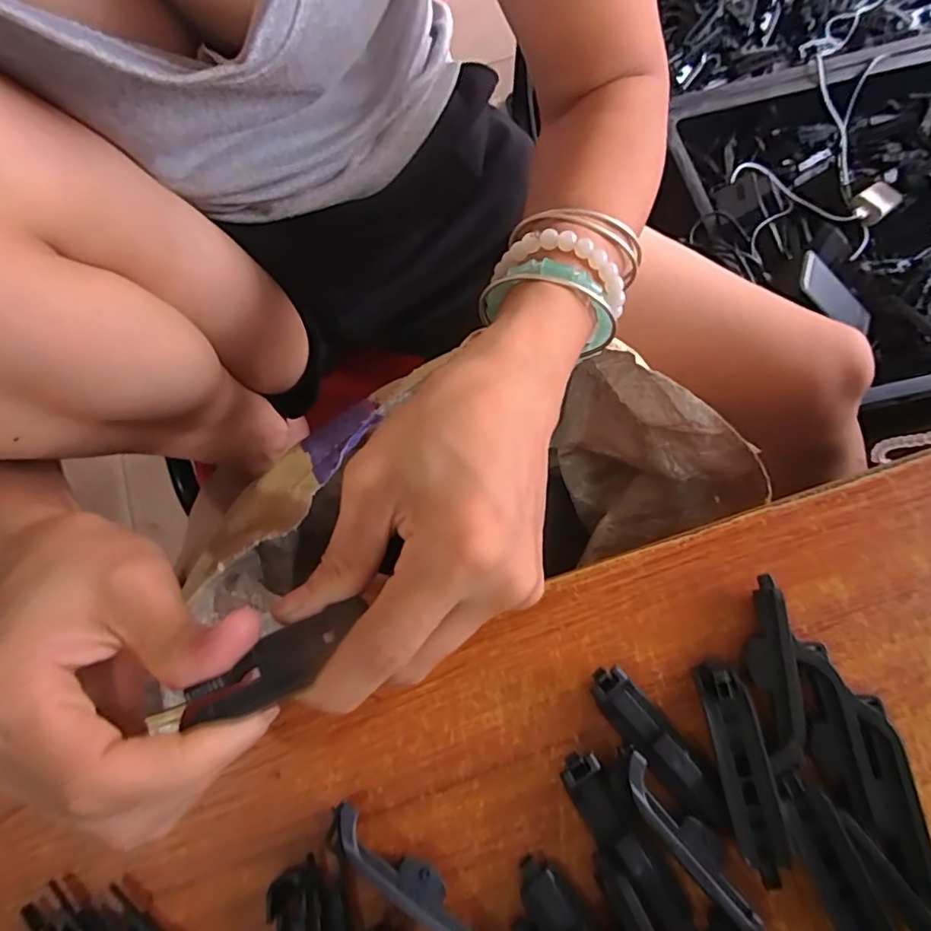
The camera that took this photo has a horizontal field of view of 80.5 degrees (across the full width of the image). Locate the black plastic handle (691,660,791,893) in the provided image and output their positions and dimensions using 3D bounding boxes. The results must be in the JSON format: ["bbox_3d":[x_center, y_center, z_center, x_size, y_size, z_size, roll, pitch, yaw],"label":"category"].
[{"bbox_3d":[0.107,0.119,0.217,0.018,0.017,0.074,-9,74,-2],"label":"black plastic handle"}]

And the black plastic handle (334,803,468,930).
[{"bbox_3d":[-0.021,0.157,0.208,0.073,0.018,0.014,35,77,9],"label":"black plastic handle"}]

